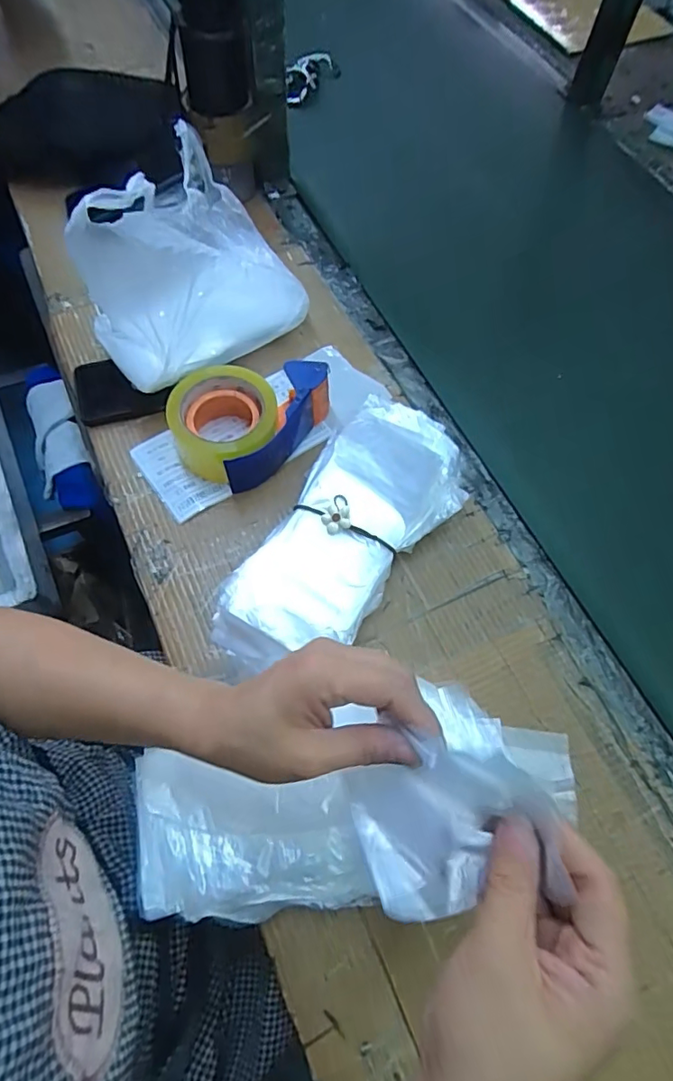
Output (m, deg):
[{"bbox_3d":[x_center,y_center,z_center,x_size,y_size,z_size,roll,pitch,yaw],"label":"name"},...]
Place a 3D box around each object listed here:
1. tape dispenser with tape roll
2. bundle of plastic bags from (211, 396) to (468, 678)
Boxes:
[{"bbox_3d":[-0.091,-0.129,0.538,0.117,0.058,0.149,33,68,13],"label":"tape dispenser with tape roll"},{"bbox_3d":[0.003,-0.006,0.483,0.133,0.069,0.270,36,69,14],"label":"bundle of plastic bags"}]

